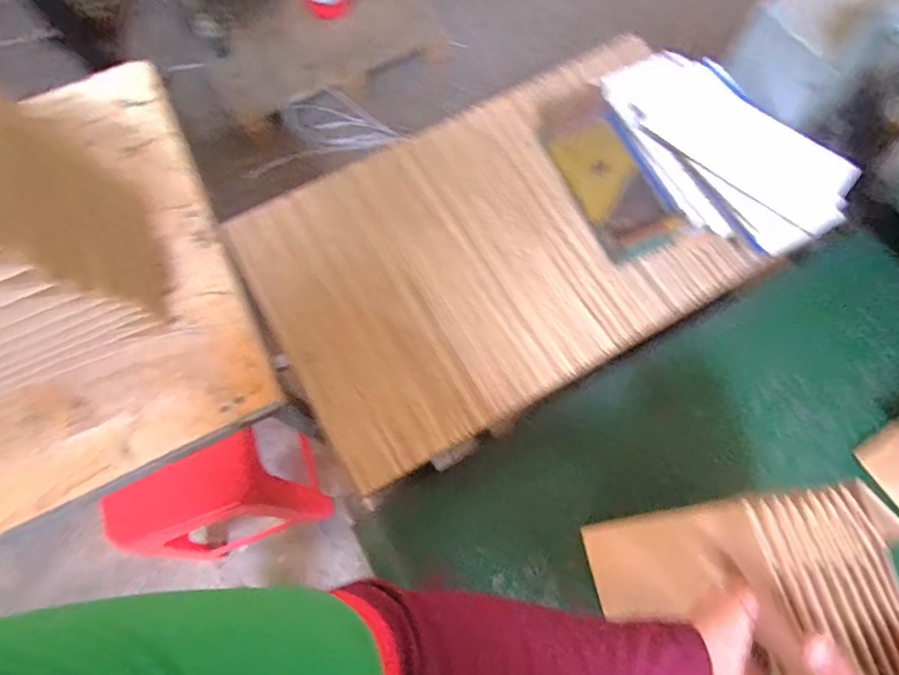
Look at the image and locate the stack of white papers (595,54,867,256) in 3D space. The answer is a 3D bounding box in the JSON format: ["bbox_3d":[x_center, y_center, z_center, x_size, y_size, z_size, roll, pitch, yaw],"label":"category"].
[{"bbox_3d":[0.350,-0.258,0.686,0.184,0.060,0.346,-31,73,-11],"label":"stack of white papers"}]

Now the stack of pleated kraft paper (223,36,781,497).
[{"bbox_3d":[0.080,-0.137,0.686,0.665,0.035,0.420,-28,73,-10],"label":"stack of pleated kraft paper"}]

